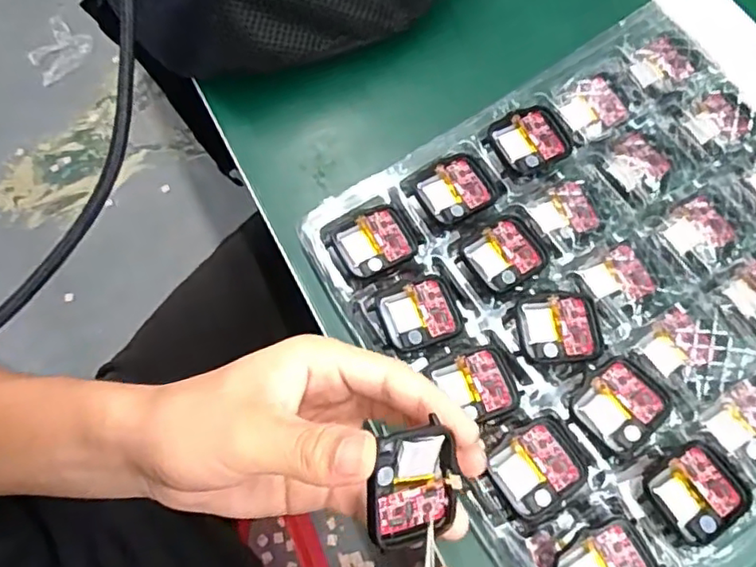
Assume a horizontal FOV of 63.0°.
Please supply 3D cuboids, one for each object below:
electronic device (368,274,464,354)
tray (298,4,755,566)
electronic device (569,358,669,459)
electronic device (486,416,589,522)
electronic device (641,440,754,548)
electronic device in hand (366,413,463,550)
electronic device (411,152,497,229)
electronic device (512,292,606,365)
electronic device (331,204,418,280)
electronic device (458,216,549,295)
[{"bbox_3d":[0.022,0.016,0.334,0.043,0.007,0.037,-22,69,-3],"label":"electronic device"},{"bbox_3d":[0.142,-0.006,0.326,0.291,0.040,0.276,-30,70,-6],"label":"tray"},{"bbox_3d":[0.120,0.060,0.306,0.042,0.009,0.037,-39,71,-9],"label":"electronic device"},{"bbox_3d":[0.078,0.088,0.298,0.043,0.006,0.037,-32,70,-7],"label":"electronic device"},{"bbox_3d":[0.150,0.097,0.288,0.045,0.007,0.037,-32,70,-7],"label":"electronic device"},{"bbox_3d":[0.014,0.078,0.234,0.036,0.006,0.044,1,94,-27],"label":"electronic device in hand"},{"bbox_3d":[0.044,-0.054,0.355,0.042,0.004,0.037,-26,70,-5],"label":"electronic device"},{"bbox_3d":[0.094,0.024,0.323,0.043,0.005,0.035,-8,69,2],"label":"electronic device"},{"bbox_3d":[-0.001,-0.023,0.348,0.042,0.004,0.035,-28,70,-6],"label":"electronic device"},{"bbox_3d":[0.071,-0.015,0.341,0.042,0.005,0.036,-33,70,-8],"label":"electronic device"}]

